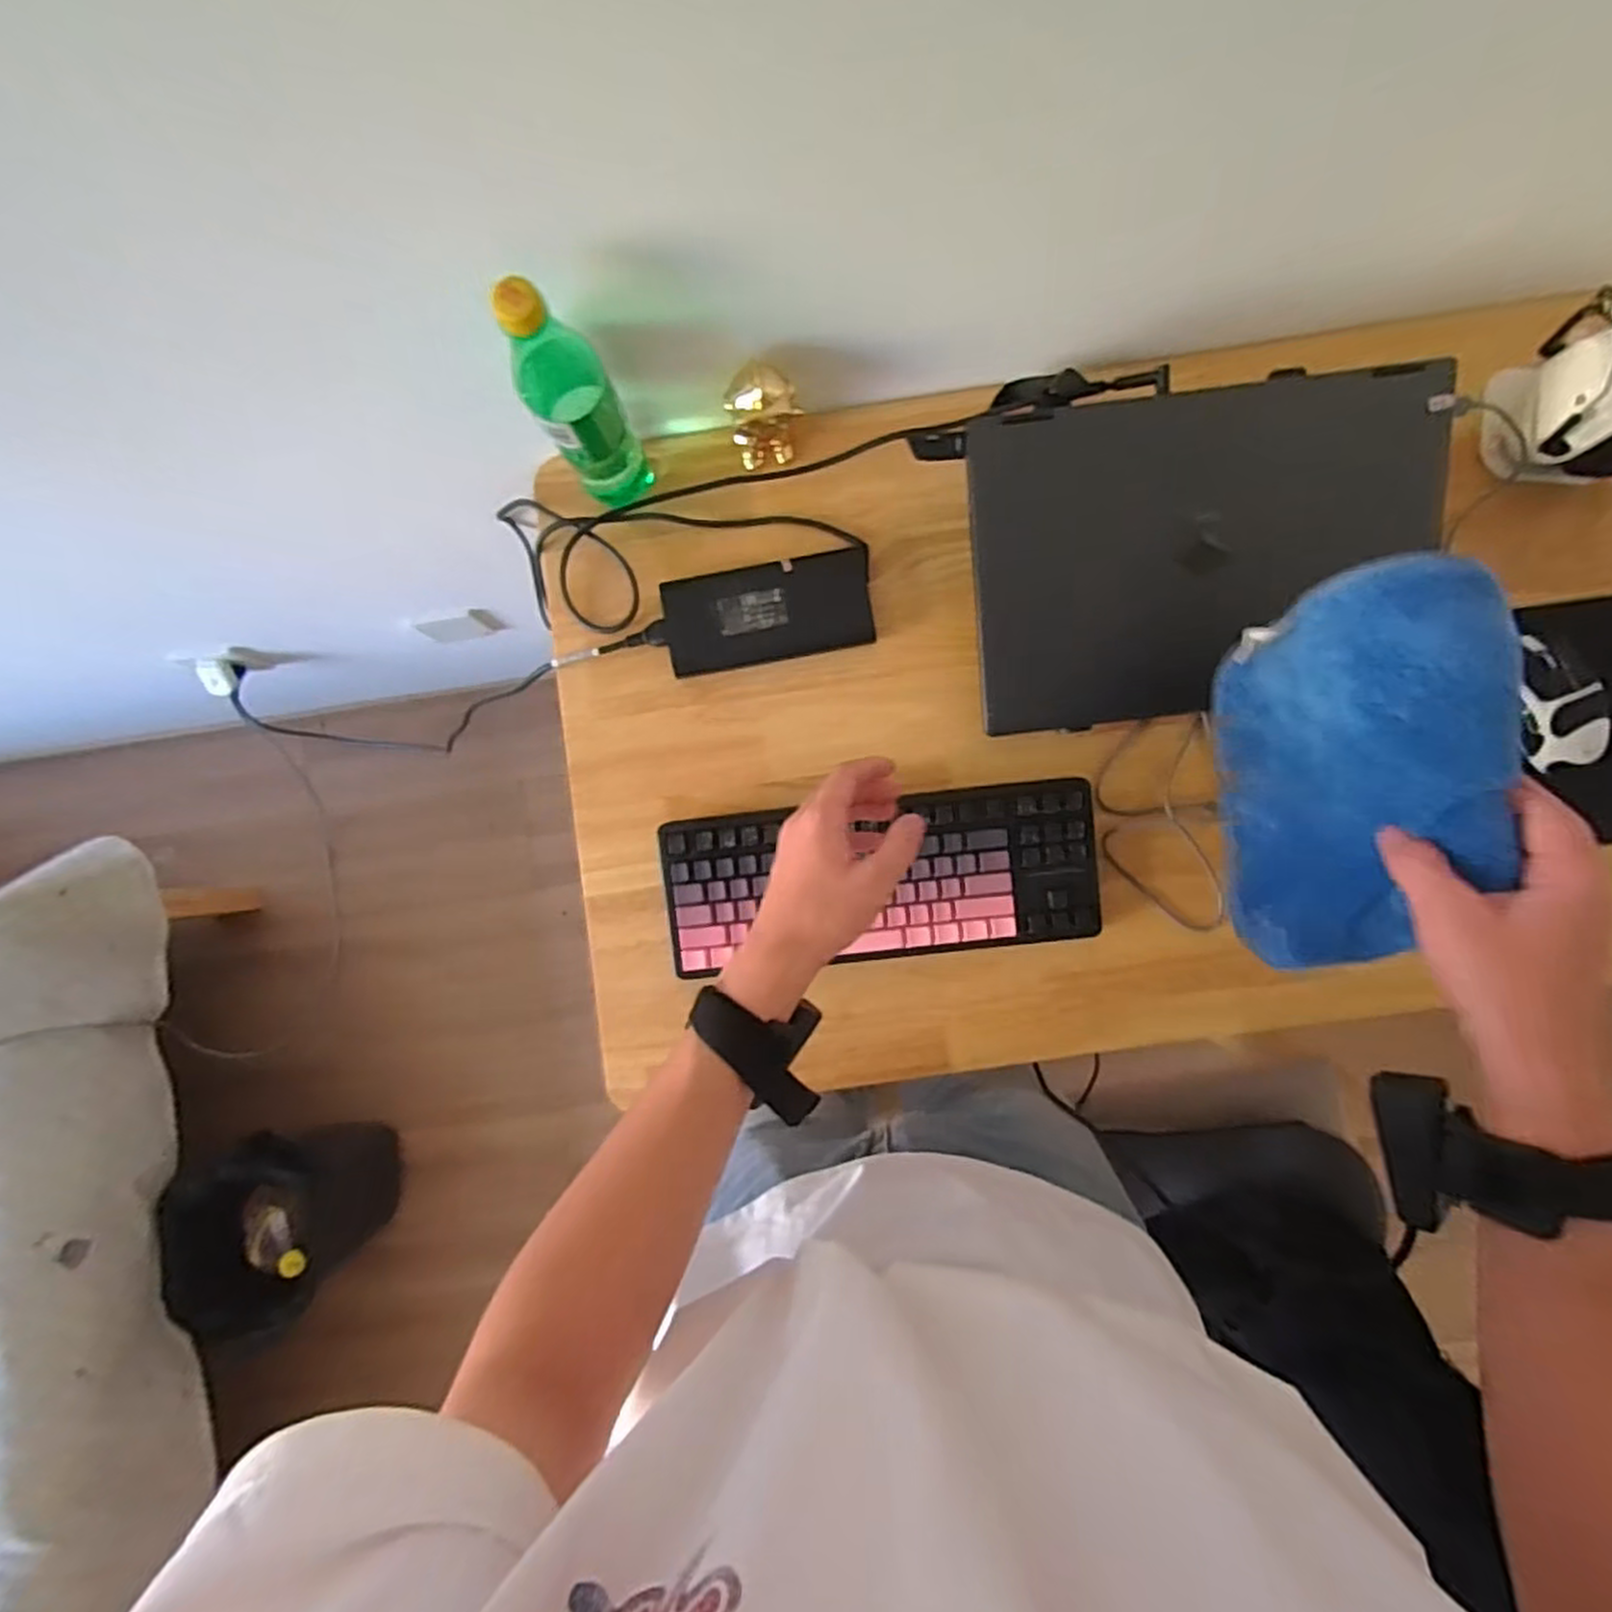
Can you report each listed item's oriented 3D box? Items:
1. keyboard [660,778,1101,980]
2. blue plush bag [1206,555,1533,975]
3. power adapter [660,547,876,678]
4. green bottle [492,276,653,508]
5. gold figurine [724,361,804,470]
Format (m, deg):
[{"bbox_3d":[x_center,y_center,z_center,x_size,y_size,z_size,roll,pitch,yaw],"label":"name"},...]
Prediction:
[{"bbox_3d":[0.063,0.062,0.653,0.360,0.047,0.134,-7,86,2],"label":"keyboard"},{"bbox_3d":[0.314,-0.015,0.448,0.047,0.165,0.207,-1,80,-12],"label":"blue plush bag"},{"bbox_3d":[-0.033,-0.172,0.681,0.179,0.026,0.083,-10,86,2],"label":"power adapter"},{"bbox_3d":[-0.167,-0.293,0.578,0.058,0.243,0.049,-30,86,0],"label":"green bottle"},{"bbox_3d":[-0.034,-0.325,0.651,0.059,0.108,0.046,-28,86,0],"label":"gold figurine"}]

